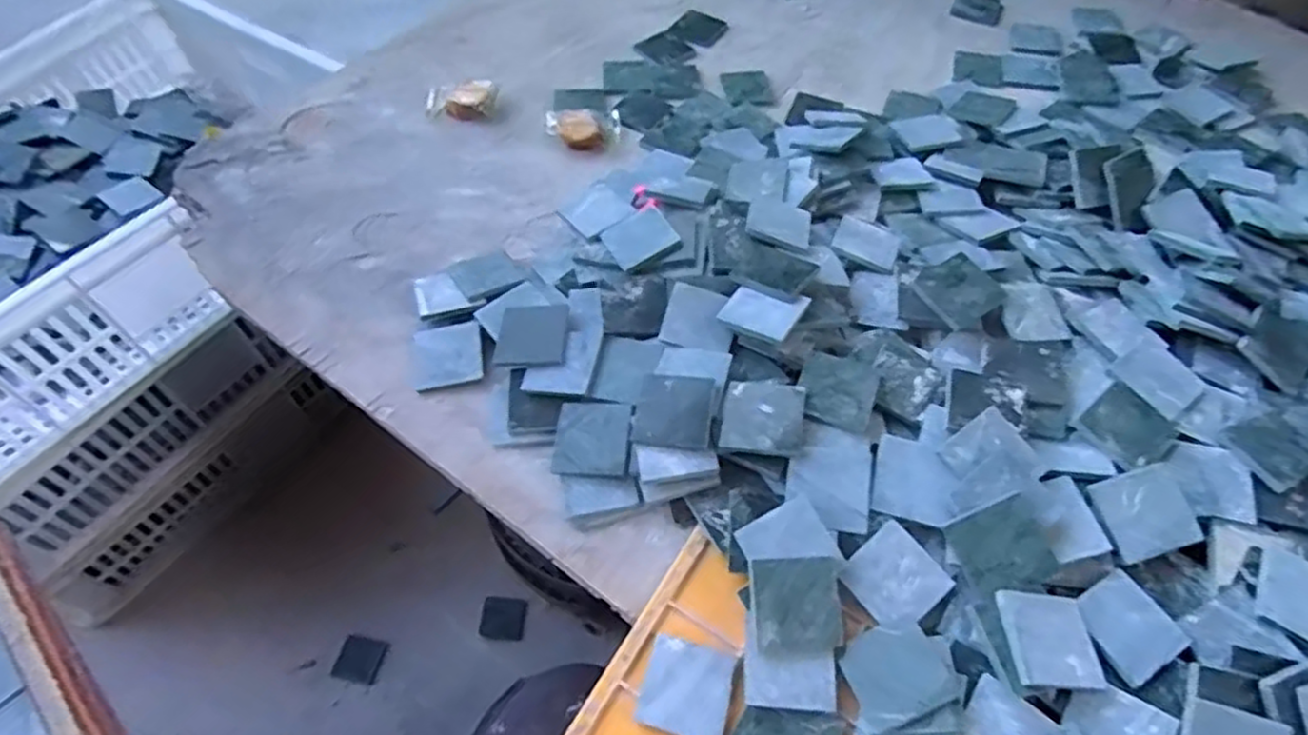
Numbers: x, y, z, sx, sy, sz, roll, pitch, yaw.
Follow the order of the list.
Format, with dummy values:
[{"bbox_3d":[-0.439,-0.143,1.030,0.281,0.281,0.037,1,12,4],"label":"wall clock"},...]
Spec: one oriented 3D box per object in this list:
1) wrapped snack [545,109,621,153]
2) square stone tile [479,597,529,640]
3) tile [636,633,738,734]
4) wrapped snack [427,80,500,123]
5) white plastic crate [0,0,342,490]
[{"bbox_3d":[-0.067,-0.228,0.695,0.069,0.016,0.054,-5,57,-5],"label":"wrapped snack"},{"bbox_3d":[-0.191,0.319,0.925,0.057,0.006,0.050,6,57,3],"label":"square stone tile"},{"bbox_3d":[0.019,0.181,0.411,0.048,0.005,0.049,14,58,8],"label":"tile"},{"bbox_3d":[-0.192,-0.267,0.725,0.070,0.020,0.043,-1,57,-2],"label":"wrapped snack"},{"bbox_3d":[-0.657,-0.166,0.815,0.409,0.179,0.649,34,62,19],"label":"white plastic crate"}]

